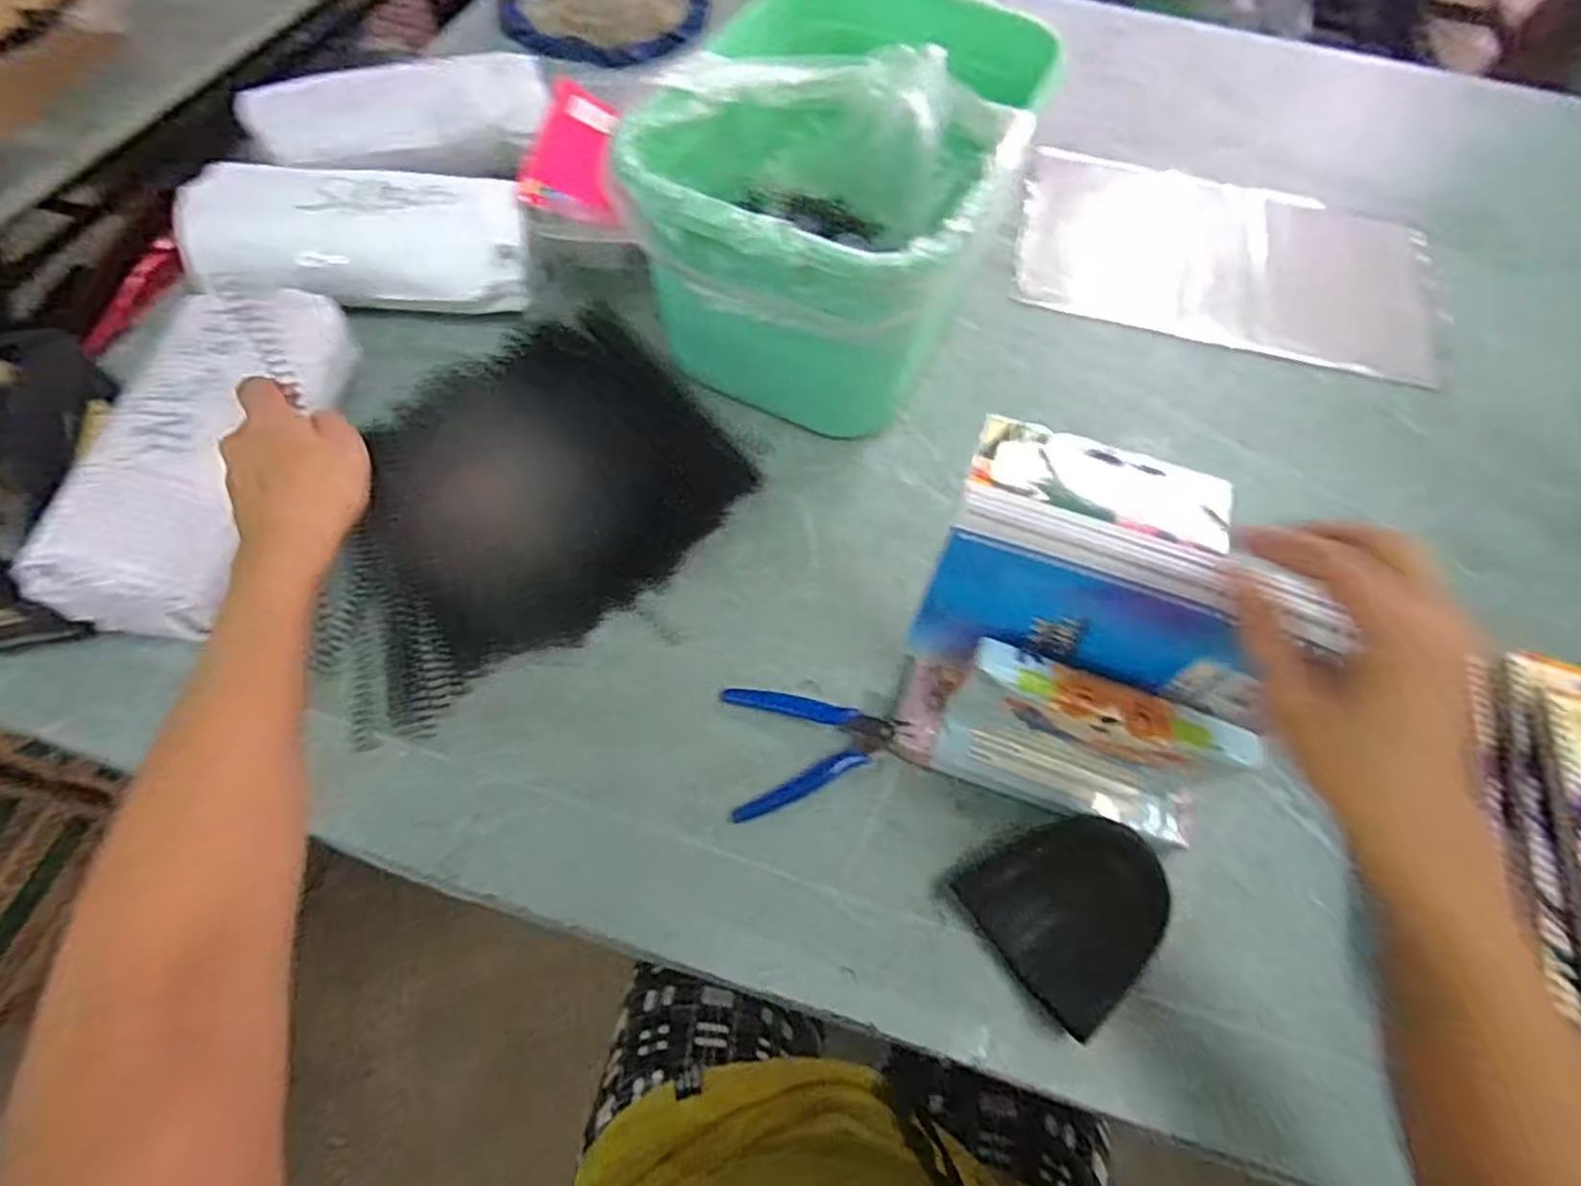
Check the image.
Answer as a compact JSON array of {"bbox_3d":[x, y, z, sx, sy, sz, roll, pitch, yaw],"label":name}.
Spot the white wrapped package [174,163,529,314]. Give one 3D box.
[{"bbox_3d":[-0.362,-0.293,0.600,0.284,0.066,0.109,1,63,-2],"label":"white wrapped package"}]

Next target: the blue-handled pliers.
[{"bbox_3d":[0.016,0.089,0.468,0.119,0.018,0.082,-12,64,-8],"label":"blue-handled pliers"}]

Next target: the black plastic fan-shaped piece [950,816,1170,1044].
[{"bbox_3d":[0.167,0.183,0.419,0.100,0.025,0.096,-30,68,-16],"label":"black plastic fan-shaped piece"}]

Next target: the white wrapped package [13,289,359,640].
[{"bbox_3d":[-0.402,-0.104,0.502,0.103,0.073,0.265,5,61,3],"label":"white wrapped package"}]

